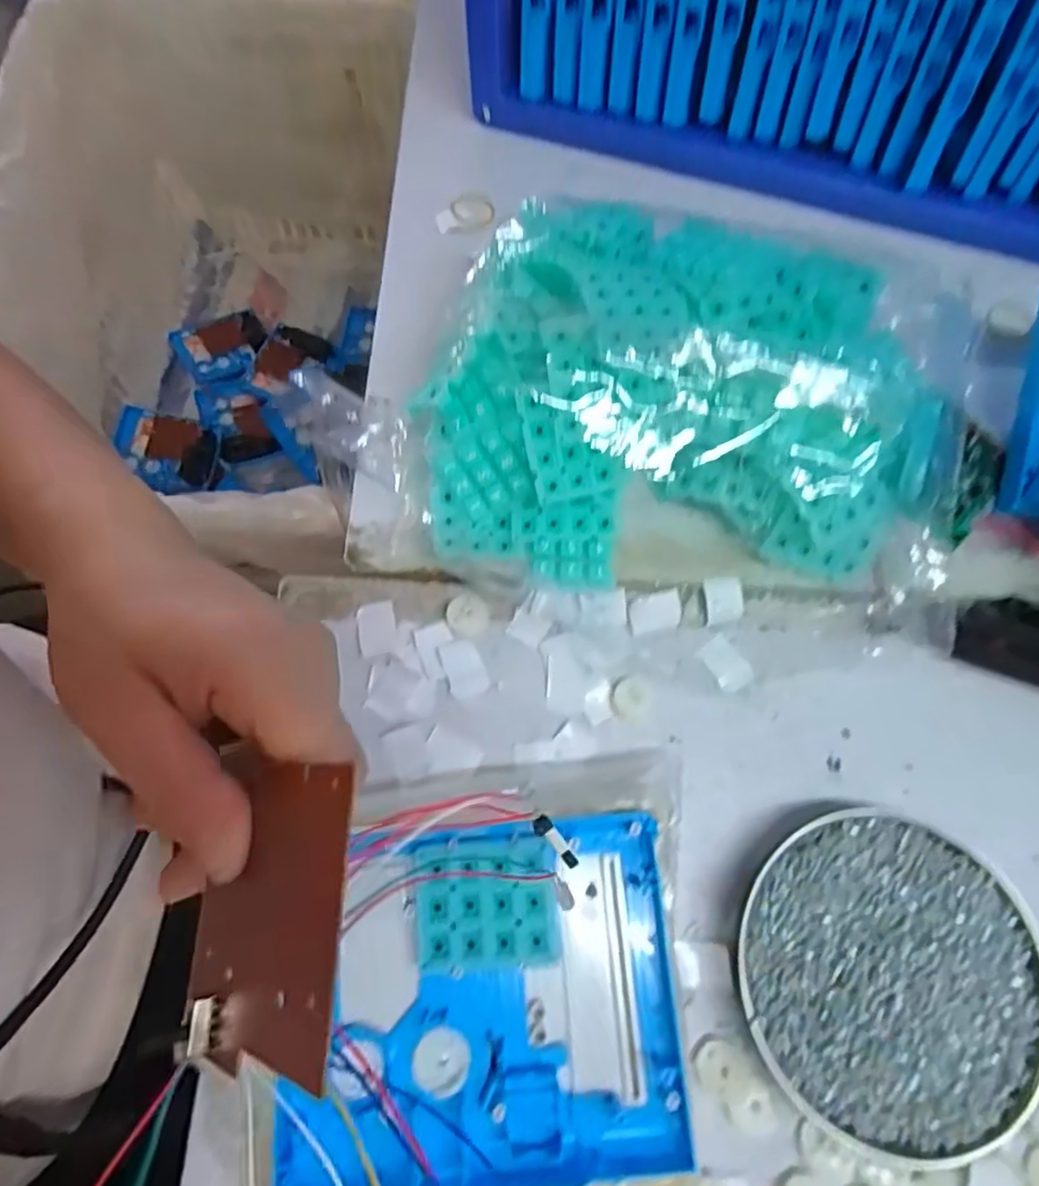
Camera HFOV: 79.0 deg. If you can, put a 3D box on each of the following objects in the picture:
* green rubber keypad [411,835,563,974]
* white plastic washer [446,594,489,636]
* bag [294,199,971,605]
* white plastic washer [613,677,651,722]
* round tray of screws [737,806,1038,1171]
[{"bbox_3d":[-0.015,0.136,0.275,0.060,0.013,0.050,-6,73,-2],"label":"green rubber keypad"},{"bbox_3d":[-0.029,0.011,0.350,0.022,0.004,0.023,1,73,0],"label":"white plastic washer"},{"bbox_3d":[0.082,-0.093,0.339,0.299,0.091,0.193,3,73,0],"label":"bag"},{"bbox_3d":[0.061,0.057,0.337,0.020,0.004,0.022,-9,73,-3],"label":"white plastic washer"},{"bbox_3d":[0.169,0.173,0.288,0.133,0.030,0.133,0,73,0],"label":"round tray of screws"}]

